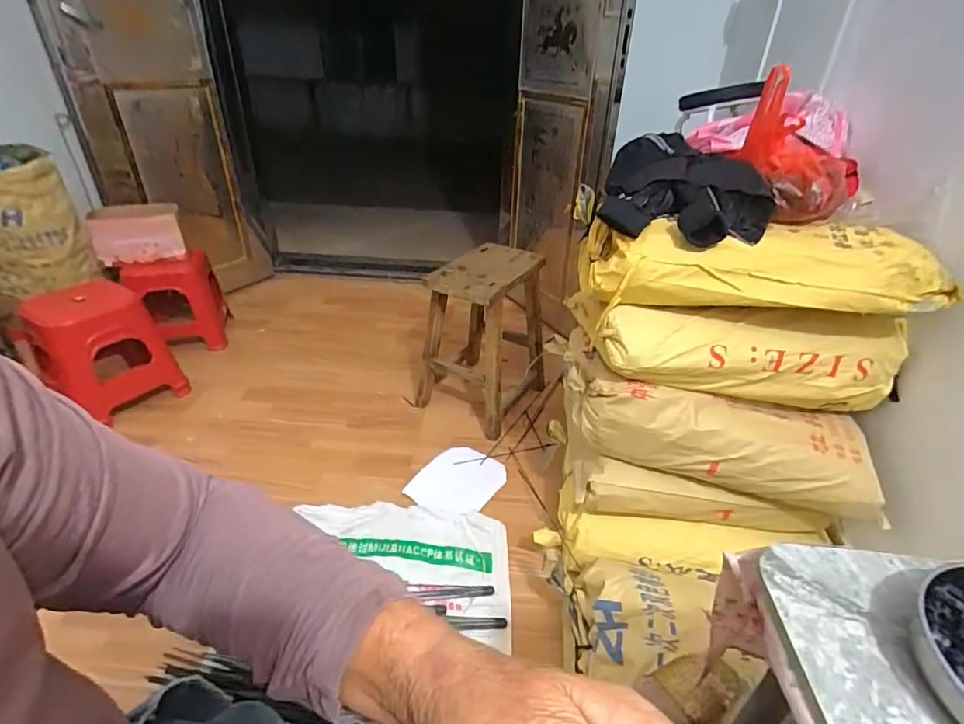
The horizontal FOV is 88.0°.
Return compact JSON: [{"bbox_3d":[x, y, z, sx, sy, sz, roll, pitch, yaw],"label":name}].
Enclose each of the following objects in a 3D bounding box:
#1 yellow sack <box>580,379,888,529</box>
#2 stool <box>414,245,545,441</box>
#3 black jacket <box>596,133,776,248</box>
[{"bbox_3d":[0.506,0.154,1.047,0.592,0.190,0.175,6,32,7],"label":"yellow sack"},{"bbox_3d":[0.009,-0.097,1.698,0.365,0.510,0.483,19,36,25],"label":"stool"},{"bbox_3d":[0.382,-0.323,0.941,0.284,0.140,0.239,25,39,33],"label":"black jacket"}]

